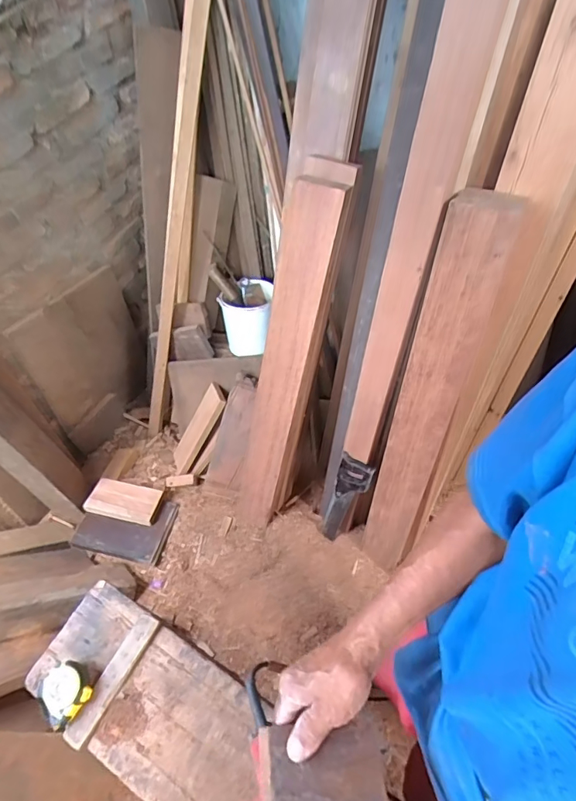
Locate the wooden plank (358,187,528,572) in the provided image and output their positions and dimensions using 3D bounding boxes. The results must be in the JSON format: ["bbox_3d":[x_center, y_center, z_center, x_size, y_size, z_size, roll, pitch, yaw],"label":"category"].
[{"bbox_3d":[0.287,0.060,1.024,0.117,0.971,0.055,17,42,17],"label":"wooden plank"}]

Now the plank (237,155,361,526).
[{"bbox_3d":[-0.004,-0.054,1.124,0.120,0.944,0.103,25,36,19],"label":"plank"}]

